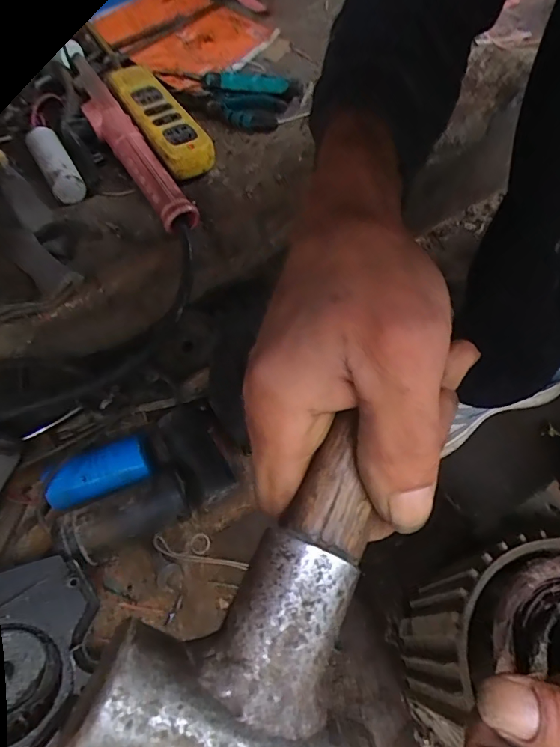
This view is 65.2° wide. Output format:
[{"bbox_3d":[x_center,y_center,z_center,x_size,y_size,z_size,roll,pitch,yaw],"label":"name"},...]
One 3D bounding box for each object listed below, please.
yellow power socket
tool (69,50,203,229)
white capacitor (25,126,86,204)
[{"bbox_3d":[-0.148,-0.311,0.516,0.056,0.030,0.215,-27,62,-13],"label":"yellow power socket"},{"bbox_3d":[-0.182,-0.273,0.501,0.041,0.036,0.299,-29,62,-14],"label":"tool"},{"bbox_3d":[-0.254,-0.236,0.494,0.033,0.036,0.102,-29,62,-14],"label":"white capacitor"}]

